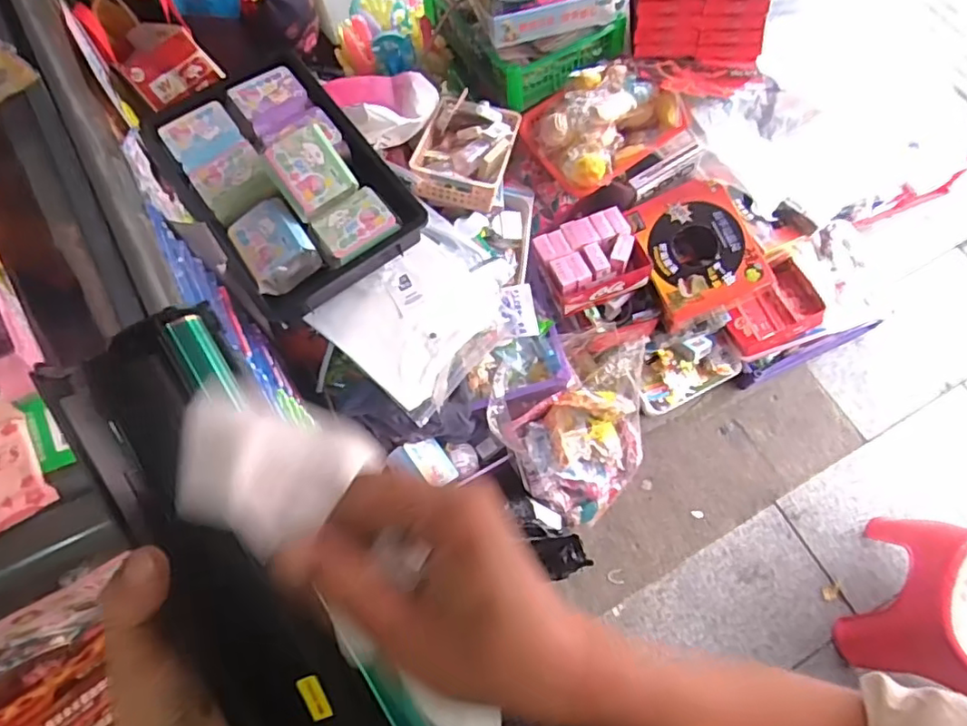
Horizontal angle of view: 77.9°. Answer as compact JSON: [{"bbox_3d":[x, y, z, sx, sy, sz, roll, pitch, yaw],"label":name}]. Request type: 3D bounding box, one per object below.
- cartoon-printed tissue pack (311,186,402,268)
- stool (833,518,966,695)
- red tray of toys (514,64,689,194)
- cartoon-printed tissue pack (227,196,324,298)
[{"bbox_3d":[-0.202,-0.212,0.936,0.124,0.026,0.085,-37,72,-12],"label":"cartoon-printed tissue pack"},{"bbox_3d":[0.985,0.534,1.250,0.315,0.291,0.320,29,72,12],"label":"stool"},{"bbox_3d":[0.242,-0.508,1.247,0.285,0.107,0.237,-34,71,-11],"label":"red tray of toys"},{"bbox_3d":[-0.330,-0.184,0.947,0.106,0.077,0.124,-29,71,-9],"label":"cartoon-printed tissue pack"}]

